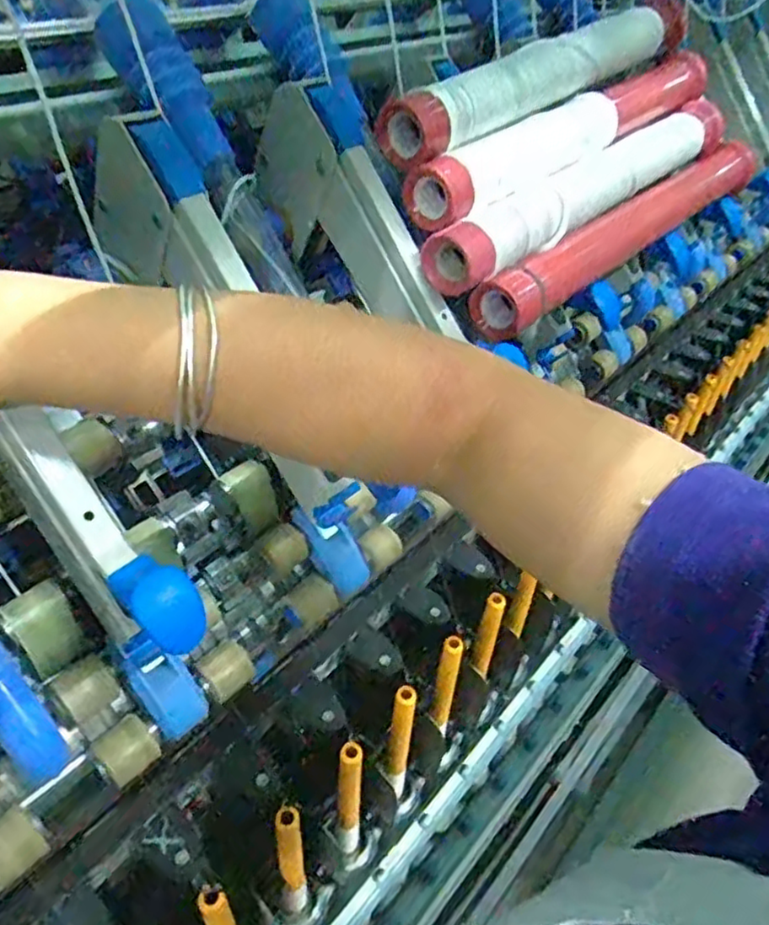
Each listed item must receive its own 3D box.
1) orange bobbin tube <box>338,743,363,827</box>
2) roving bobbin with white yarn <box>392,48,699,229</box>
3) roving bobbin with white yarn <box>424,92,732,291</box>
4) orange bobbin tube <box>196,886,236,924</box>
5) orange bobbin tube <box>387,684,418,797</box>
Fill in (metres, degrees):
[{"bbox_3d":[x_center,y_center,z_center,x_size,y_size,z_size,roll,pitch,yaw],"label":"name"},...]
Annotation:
[{"bbox_3d":[-0.030,0.285,0.592,0.018,0.137,0.016,1,42,-5],"label":"orange bobbin tube"},{"bbox_3d":[0.170,-0.295,0.603,0.058,0.066,0.450,31,48,27],"label":"roving bobbin with white yarn"},{"bbox_3d":[0.188,-0.246,0.587,0.054,0.053,0.441,33,49,28],"label":"roving bobbin with white yarn"},{"bbox_3d":[-0.125,0.358,0.520,0.020,0.121,0.024,-25,50,-29],"label":"orange bobbin tube"},{"bbox_3d":[0.015,0.267,0.642,0.021,0.176,0.017,8,42,3],"label":"orange bobbin tube"}]

